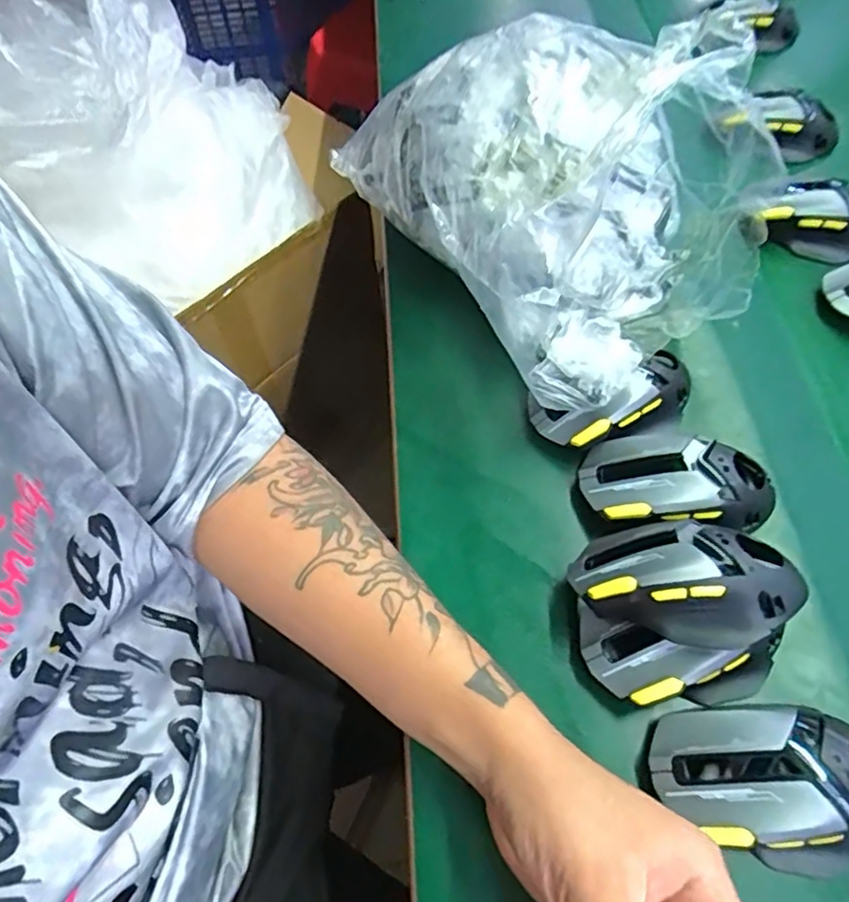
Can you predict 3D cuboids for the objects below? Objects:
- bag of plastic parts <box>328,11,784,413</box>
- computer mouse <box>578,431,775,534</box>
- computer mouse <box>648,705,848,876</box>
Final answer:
[{"bbox_3d":[0.082,-0.209,0.447,0.178,0.196,0.341,-26,65,-12],"label":"bag of plastic parts"},{"bbox_3d":[0.161,0.022,0.396,0.120,0.039,0.064,8,60,11],"label":"computer mouse"},{"bbox_3d":[0.173,0.165,0.307,0.115,0.041,0.072,5,60,9],"label":"computer mouse"}]

